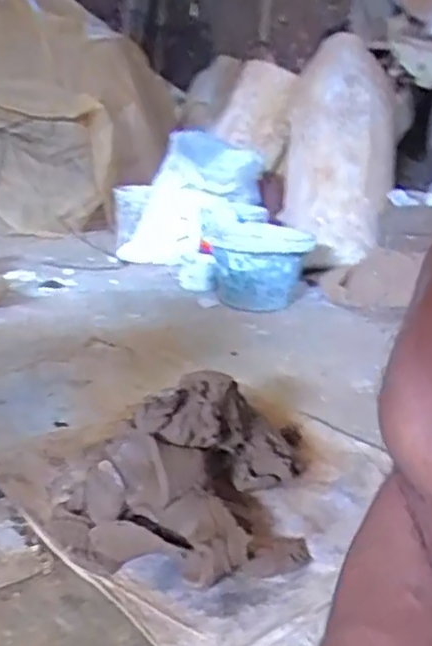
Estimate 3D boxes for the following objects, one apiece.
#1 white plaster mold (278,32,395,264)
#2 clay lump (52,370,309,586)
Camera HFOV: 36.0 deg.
[{"bbox_3d":[0.340,-0.480,1.802,0.281,0.688,0.121,5,-15,1],"label":"white plaster mold"},{"bbox_3d":[-0.027,0.160,0.732,0.283,0.129,0.236,0,20,-12],"label":"clay lump"}]

